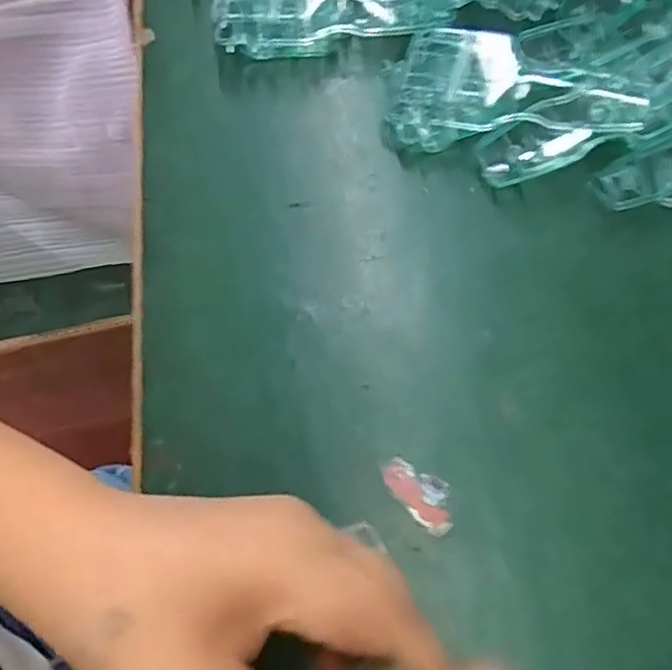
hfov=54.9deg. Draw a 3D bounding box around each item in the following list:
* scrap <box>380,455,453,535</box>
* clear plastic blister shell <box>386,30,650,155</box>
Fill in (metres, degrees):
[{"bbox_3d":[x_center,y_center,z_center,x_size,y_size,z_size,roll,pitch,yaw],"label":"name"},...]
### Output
[{"bbox_3d":[0.036,0.068,0.278,0.019,0.005,0.036,-41,71,-13],"label":"scrap"},{"bbox_3d":[0.088,-0.128,0.335,0.122,0.033,0.058,3,68,4],"label":"clear plastic blister shell"}]

